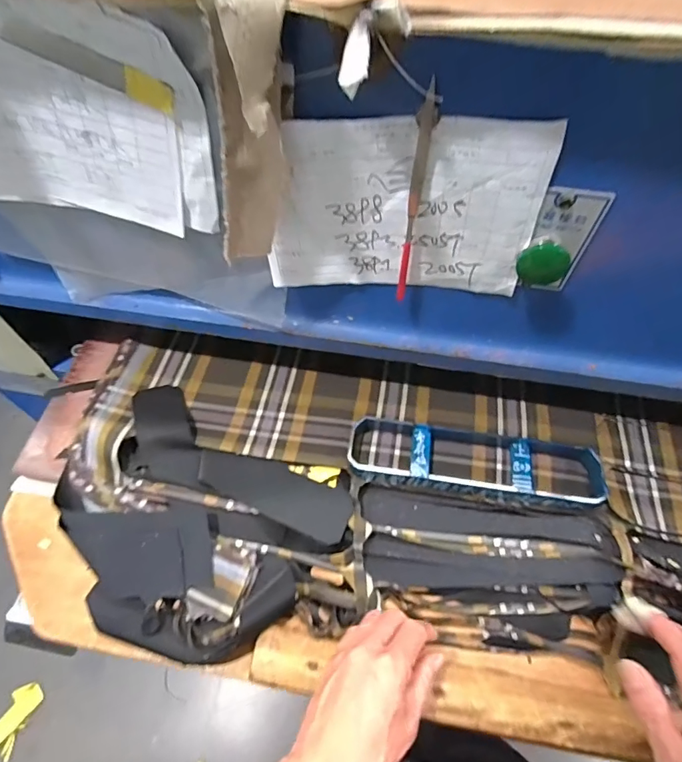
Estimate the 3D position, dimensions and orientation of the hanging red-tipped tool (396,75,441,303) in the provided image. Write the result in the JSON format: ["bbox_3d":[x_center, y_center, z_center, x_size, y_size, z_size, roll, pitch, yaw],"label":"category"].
[{"bbox_3d":[0.053,-0.125,0.334,0.013,0.168,0.010,5,57,2],"label":"hanging red-tipped tool"}]

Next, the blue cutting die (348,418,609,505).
[{"bbox_3d":[0.141,0.080,0.475,0.262,0.028,0.069,7,57,3],"label":"blue cutting die"}]

